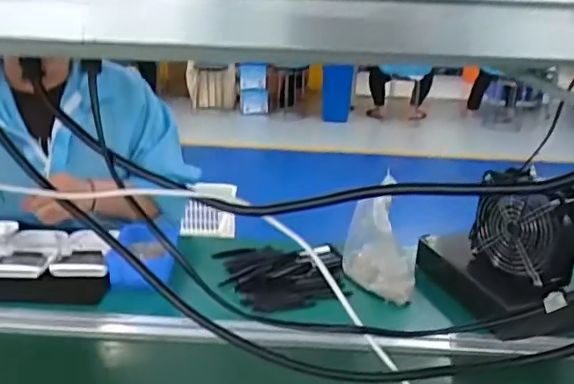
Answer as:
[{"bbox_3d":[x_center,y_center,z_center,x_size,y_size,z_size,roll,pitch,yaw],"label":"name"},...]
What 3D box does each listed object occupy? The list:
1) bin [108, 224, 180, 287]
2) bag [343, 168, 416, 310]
[{"bbox_3d":[-0.242,0.103,0.955,0.113,0.059,0.167,-3,21,-4],"label":"bin"},{"bbox_3d":[0.148,0.069,0.890,0.114,0.184,0.094,1,21,6],"label":"bag"}]

